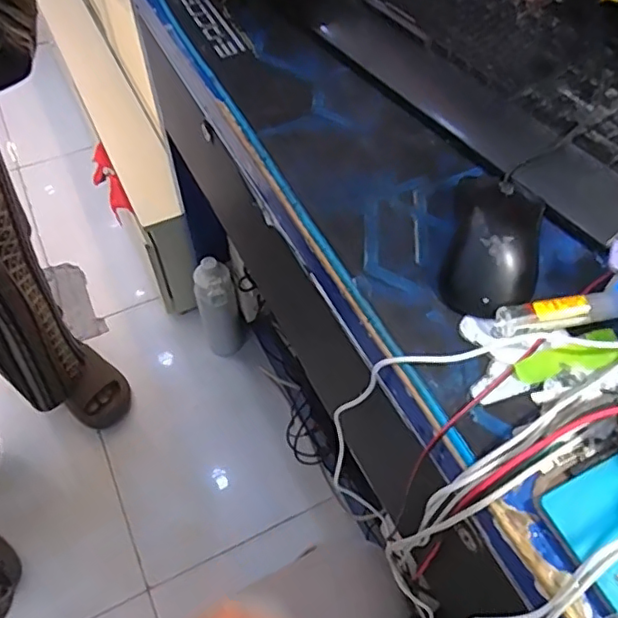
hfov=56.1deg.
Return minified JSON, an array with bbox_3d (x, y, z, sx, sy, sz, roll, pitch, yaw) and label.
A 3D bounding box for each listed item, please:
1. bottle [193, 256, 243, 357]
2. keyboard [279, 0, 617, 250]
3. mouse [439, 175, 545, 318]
[{"bbox_3d":[-0.186,-0.007,1.199,0.080,0.260,0.097,-11,56,-9],"label":"bottle"},{"bbox_3d":[0.157,-0.234,0.549,0.178,0.045,0.439,-28,60,-19],"label":"keyboard"},{"bbox_3d":[0.138,-0.052,0.426,0.067,0.036,0.119,13,56,8],"label":"mouse"}]

